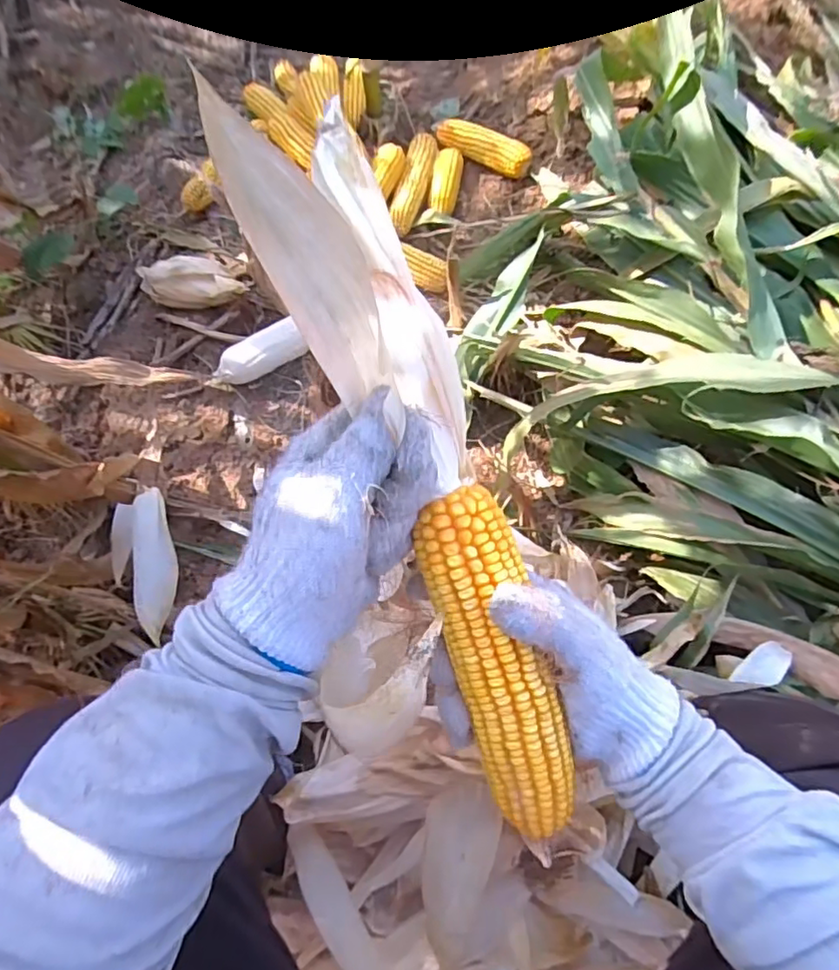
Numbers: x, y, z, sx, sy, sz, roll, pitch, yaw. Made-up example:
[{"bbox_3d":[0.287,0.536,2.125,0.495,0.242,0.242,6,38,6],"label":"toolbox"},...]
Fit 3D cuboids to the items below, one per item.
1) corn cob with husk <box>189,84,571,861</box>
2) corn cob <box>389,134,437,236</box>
[{"bbox_3d":[0.003,-0.001,0.283,0.072,0.104,0.390,-20,99,-5],"label":"corn cob with husk"},{"bbox_3d":[-0.010,-0.526,1.024,0.051,0.040,0.208,13,71,7],"label":"corn cob"}]

